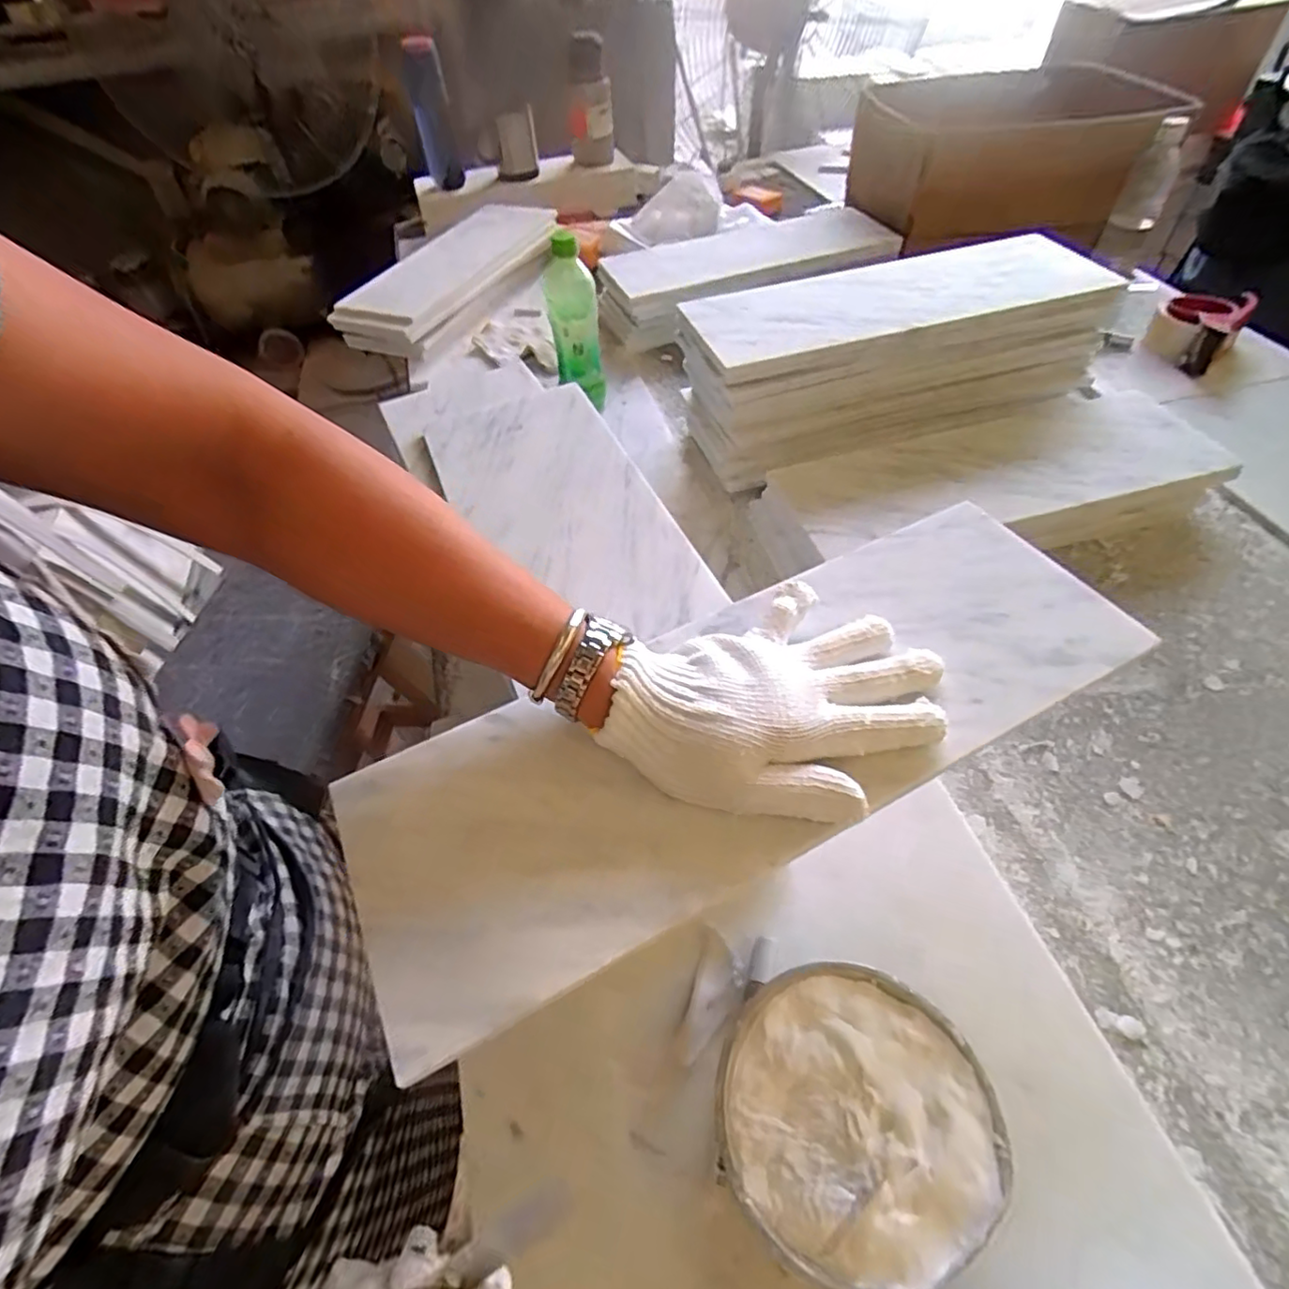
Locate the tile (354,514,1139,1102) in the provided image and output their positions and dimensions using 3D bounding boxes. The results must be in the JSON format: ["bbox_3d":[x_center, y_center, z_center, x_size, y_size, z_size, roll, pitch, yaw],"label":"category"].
[{"bbox_3d":[0.064,0.037,0.354,0.444,0.012,0.152,-25,55,-16],"label":"tile"}]

